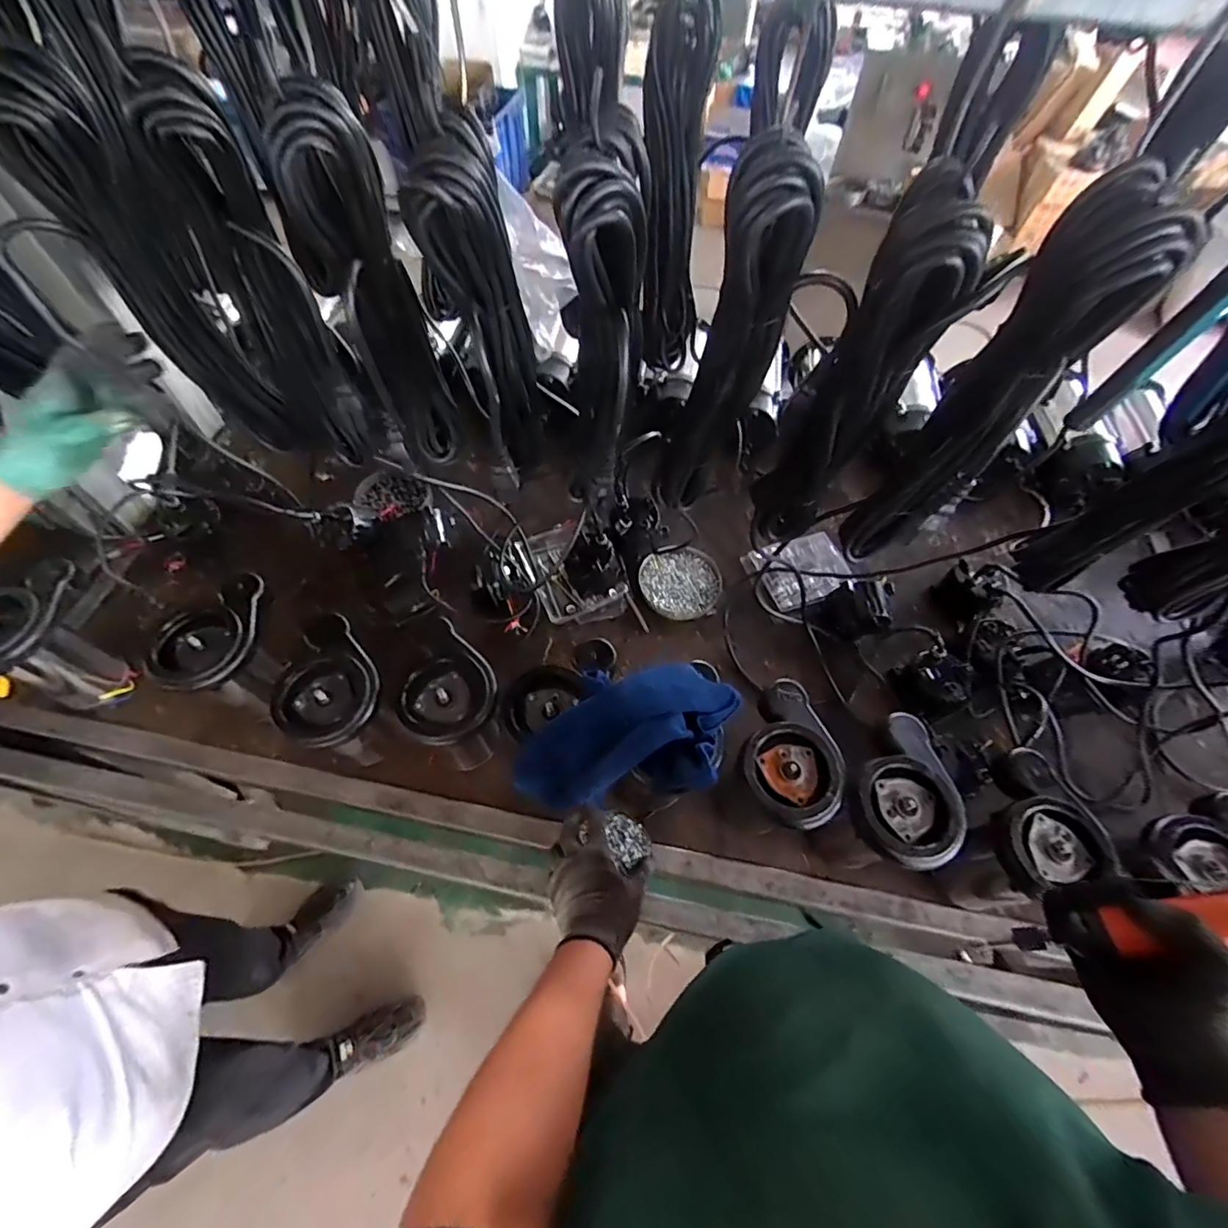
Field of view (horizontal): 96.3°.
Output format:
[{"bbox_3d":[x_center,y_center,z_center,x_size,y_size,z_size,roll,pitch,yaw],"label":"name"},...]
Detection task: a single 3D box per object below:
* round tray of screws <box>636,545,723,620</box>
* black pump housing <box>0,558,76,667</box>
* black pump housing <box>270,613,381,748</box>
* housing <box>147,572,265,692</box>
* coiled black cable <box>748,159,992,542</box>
[{"bbox_3d":[0.119,-0.056,0.972,0.141,0.016,0.141,1,60,-1],"label":"round tray of screws"},{"bbox_3d":[-0.778,-0.003,0.709,0.091,0.041,0.159,8,60,3],"label":"black pump housing"},{"bbox_3d":[-0.359,0.085,0.682,0.121,0.037,0.155,-30,65,-18],"label":"black pump housing"},{"bbox_3d":[-0.525,0.025,0.719,0.117,0.054,0.158,-4,60,-4],"label":"housing"},{"bbox_3d":[0.178,-0.154,0.449,0.079,0.332,0.061,19,61,9],"label":"coiled black cable"}]

